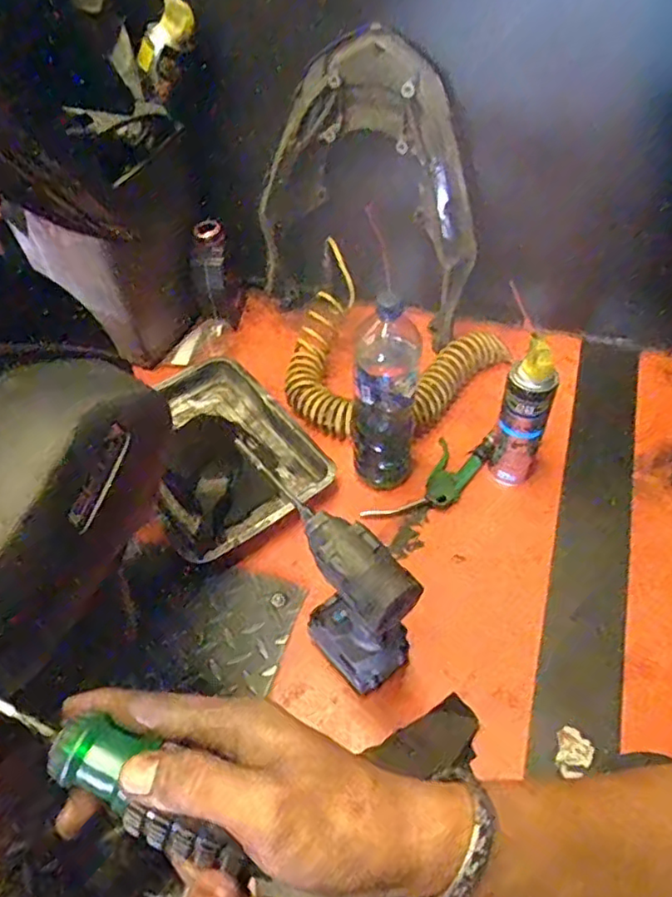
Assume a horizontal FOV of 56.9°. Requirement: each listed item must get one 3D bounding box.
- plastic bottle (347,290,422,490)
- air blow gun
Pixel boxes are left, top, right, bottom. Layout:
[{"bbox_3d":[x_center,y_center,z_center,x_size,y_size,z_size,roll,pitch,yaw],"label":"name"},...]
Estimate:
[{"bbox_3d":[0.068,-0.071,0.850,0.091,0.295,0.089,14,52,15],"label":"plastic bottle"},{"bbox_3d":[0.150,0.044,0.925,0.228,0.034,0.086,-38,58,-25],"label":"air blow gun"}]

